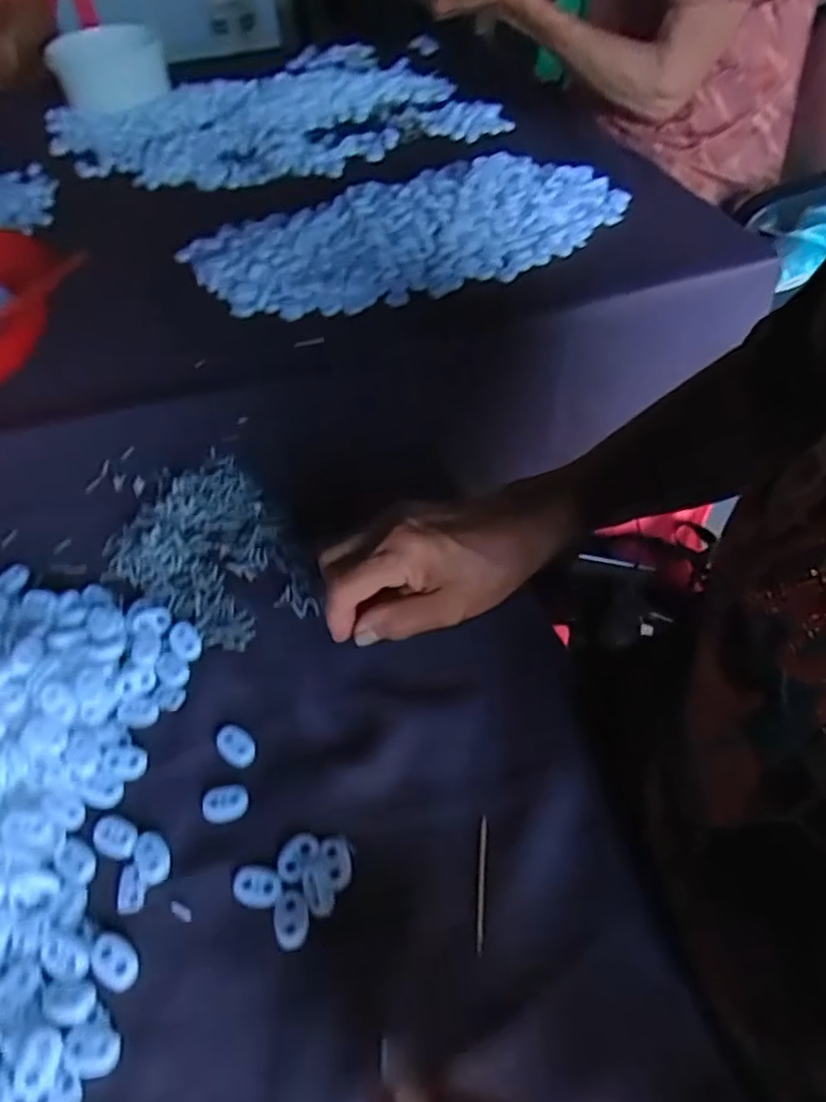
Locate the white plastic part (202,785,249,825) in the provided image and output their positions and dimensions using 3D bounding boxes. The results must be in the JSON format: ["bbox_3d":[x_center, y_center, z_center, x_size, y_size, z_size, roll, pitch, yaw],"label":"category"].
[{"bbox_3d":[-0.093,0.125,0.354,0.022,0.004,0.018,-6,50,-5],"label":"white plastic part"}]

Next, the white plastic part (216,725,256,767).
[{"bbox_3d":[-0.093,0.102,0.376,0.025,0.004,0.016,32,57,25],"label":"white plastic part"}]

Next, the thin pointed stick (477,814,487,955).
[{"bbox_3d":[0.032,0.153,0.333,0.004,0.004,0.059,5,50,4],"label":"thin pointed stick"}]

